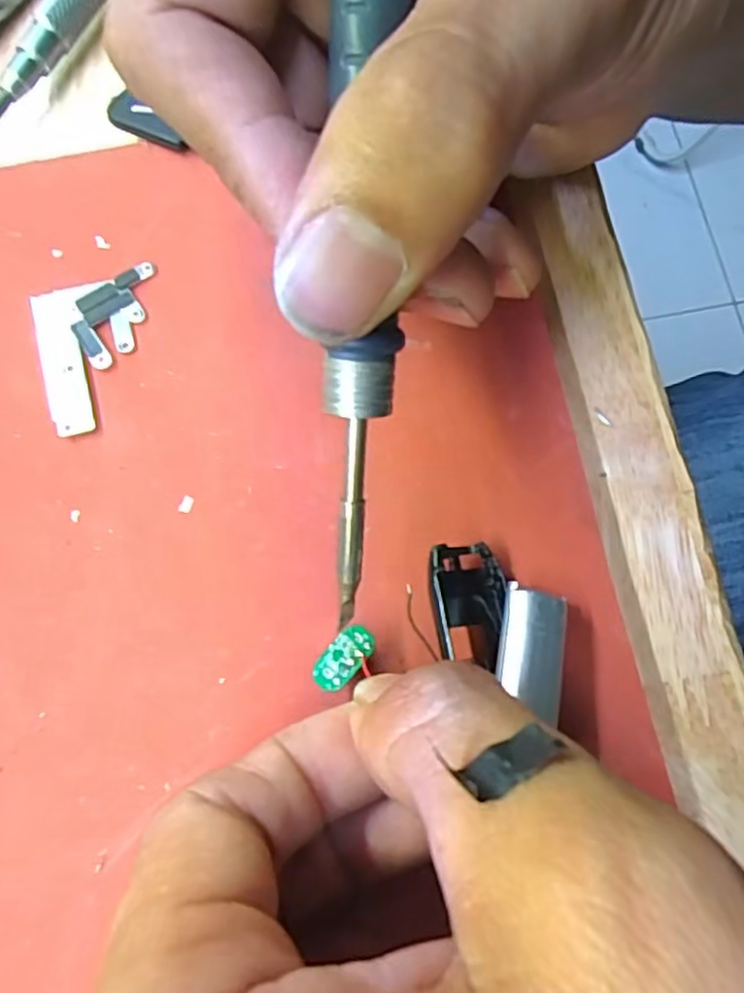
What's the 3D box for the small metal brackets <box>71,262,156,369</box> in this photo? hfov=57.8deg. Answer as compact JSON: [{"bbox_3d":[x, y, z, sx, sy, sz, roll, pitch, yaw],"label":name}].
[{"bbox_3d":[-0.058,-0.042,0.155,0.023,0.004,0.017,-36,77,-6],"label":"small metal brackets"}]

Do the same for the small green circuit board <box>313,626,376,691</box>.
[{"bbox_3d":[-0.006,0.030,0.127,0.007,0.004,0.013,38,77,10],"label":"small green circuit board"}]

